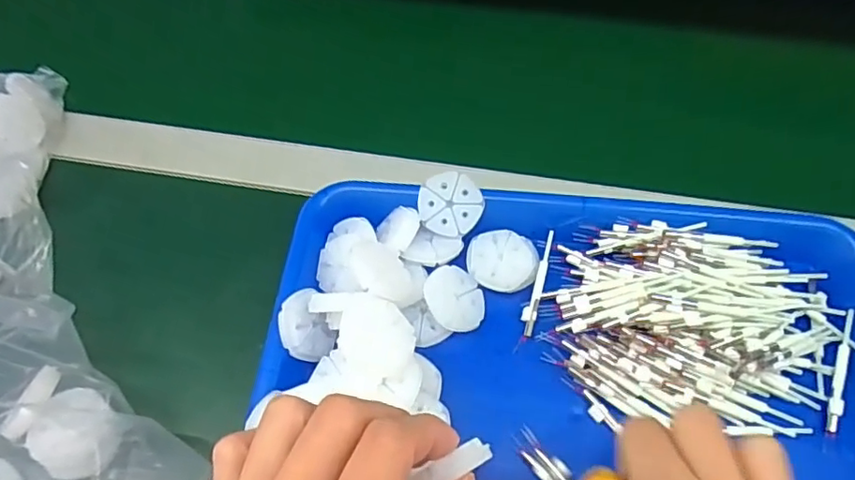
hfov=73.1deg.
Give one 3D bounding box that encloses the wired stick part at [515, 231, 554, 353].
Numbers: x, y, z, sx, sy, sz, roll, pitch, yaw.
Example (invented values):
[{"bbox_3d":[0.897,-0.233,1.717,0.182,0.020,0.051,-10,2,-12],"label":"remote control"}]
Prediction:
[{"bbox_3d":[0.064,0.028,0.337,0.008,0.006,0.078,15,60,10],"label":"wired stick part"}]

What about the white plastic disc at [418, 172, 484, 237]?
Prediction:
[{"bbox_3d":[0.014,-0.021,0.342,0.037,0.004,0.037,9,94,3],"label":"white plastic disc"}]

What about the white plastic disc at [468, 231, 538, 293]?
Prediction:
[{"bbox_3d":[0.045,0.013,0.341,0.041,0.012,0.036,1,58,2],"label":"white plastic disc"}]

